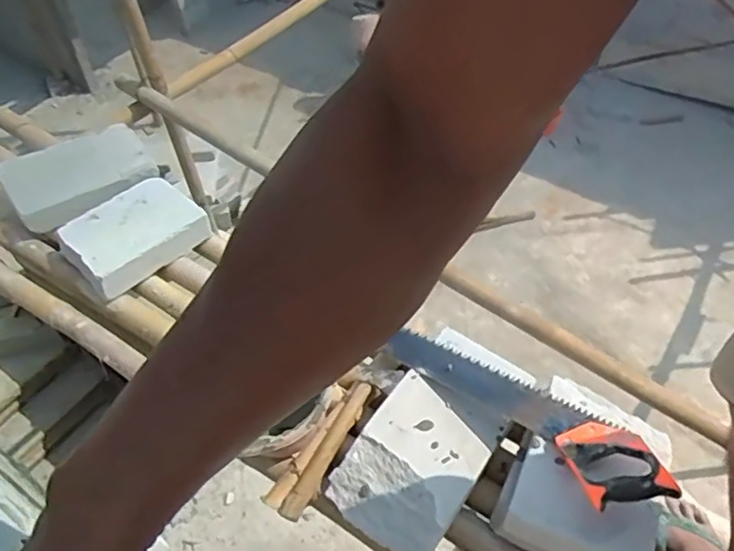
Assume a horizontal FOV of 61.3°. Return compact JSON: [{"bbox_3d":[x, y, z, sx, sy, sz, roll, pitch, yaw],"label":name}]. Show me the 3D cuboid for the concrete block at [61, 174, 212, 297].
[{"bbox_3d":[-0.511,-0.097,1.373,0.275,0.085,0.194,-37,57,-25],"label":"concrete block"}]

